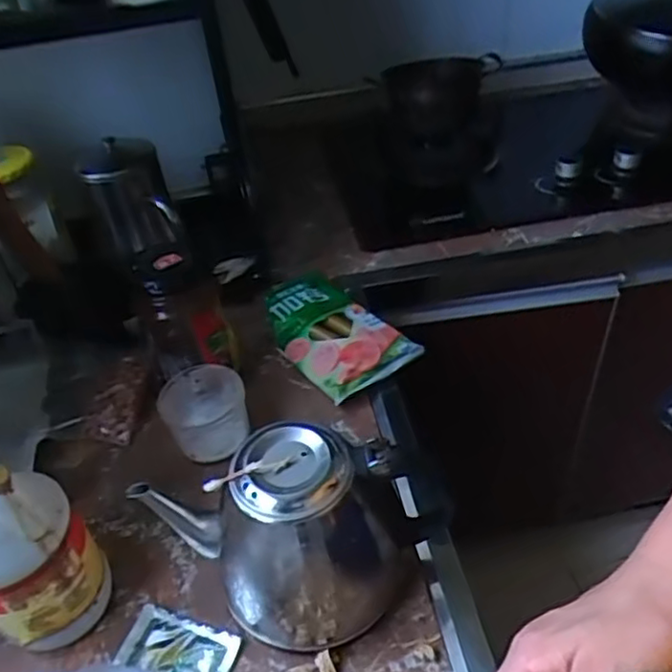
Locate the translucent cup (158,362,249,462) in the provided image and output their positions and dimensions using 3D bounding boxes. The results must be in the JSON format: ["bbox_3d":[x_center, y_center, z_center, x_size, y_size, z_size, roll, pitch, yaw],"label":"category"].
[{"bbox_3d":[-0.126,0.073,0.630,0.076,0.074,0.076,-11,41,-5],"label":"translucent cup"}]

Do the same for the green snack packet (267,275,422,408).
[{"bbox_3d":[-0.009,-0.008,0.727,0.112,0.042,0.191,-30,46,-24],"label":"green snack packet"}]

